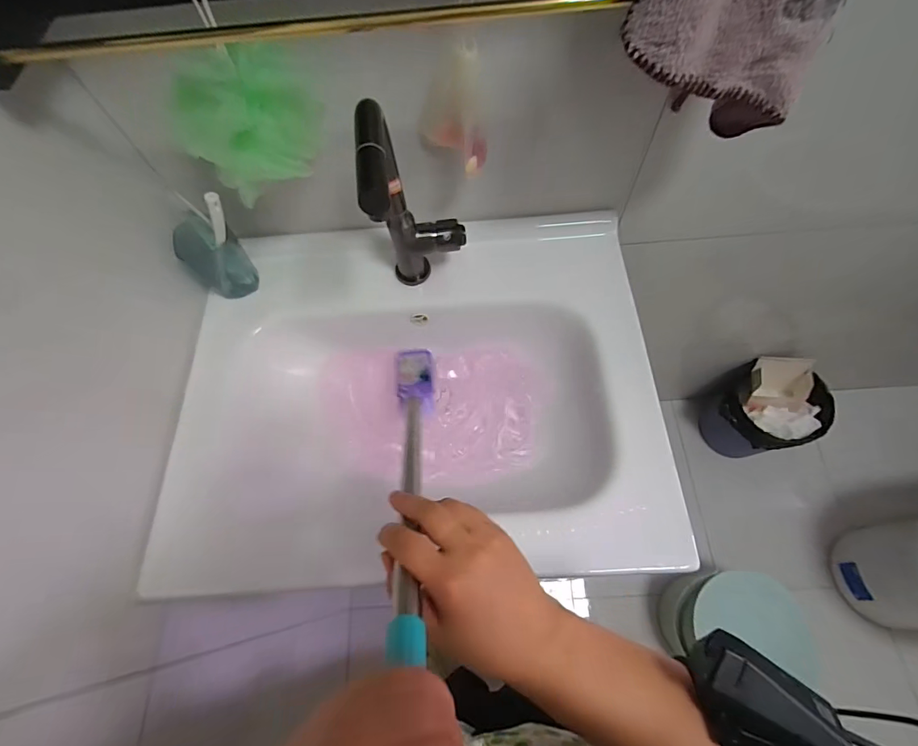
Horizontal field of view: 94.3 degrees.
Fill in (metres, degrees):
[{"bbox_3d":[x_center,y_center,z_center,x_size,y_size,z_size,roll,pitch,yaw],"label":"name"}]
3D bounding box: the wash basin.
[{"bbox_3d":[-0.055,0.022,0.593,0.584,0.135,0.477,-4,65,2],"label":"wash basin"}]

